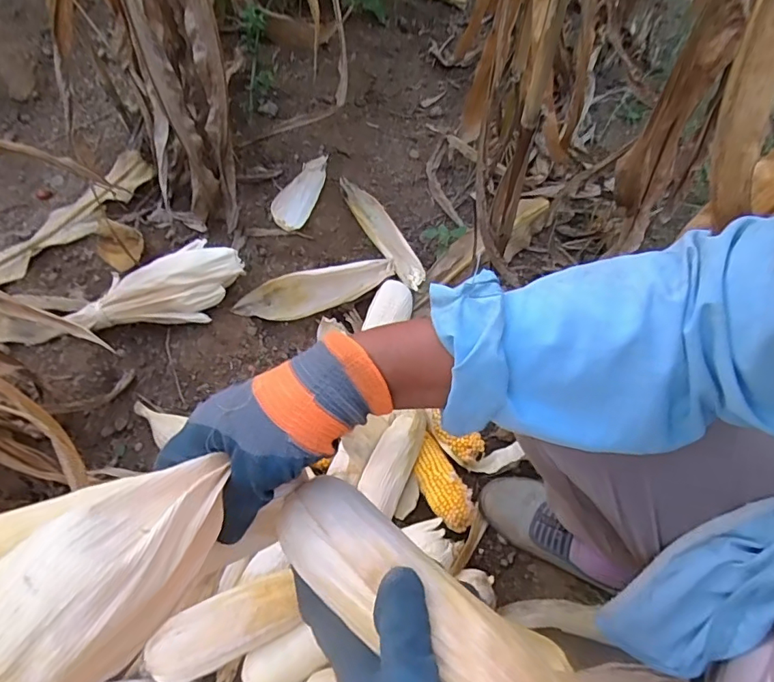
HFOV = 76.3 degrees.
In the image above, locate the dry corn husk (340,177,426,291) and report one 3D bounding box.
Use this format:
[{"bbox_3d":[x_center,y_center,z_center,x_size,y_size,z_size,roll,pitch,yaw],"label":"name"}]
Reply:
[{"bbox_3d":[-0.006,-0.203,0.908,0.054,0.043,0.266,-26,61,-15],"label":"dry corn husk"}]

